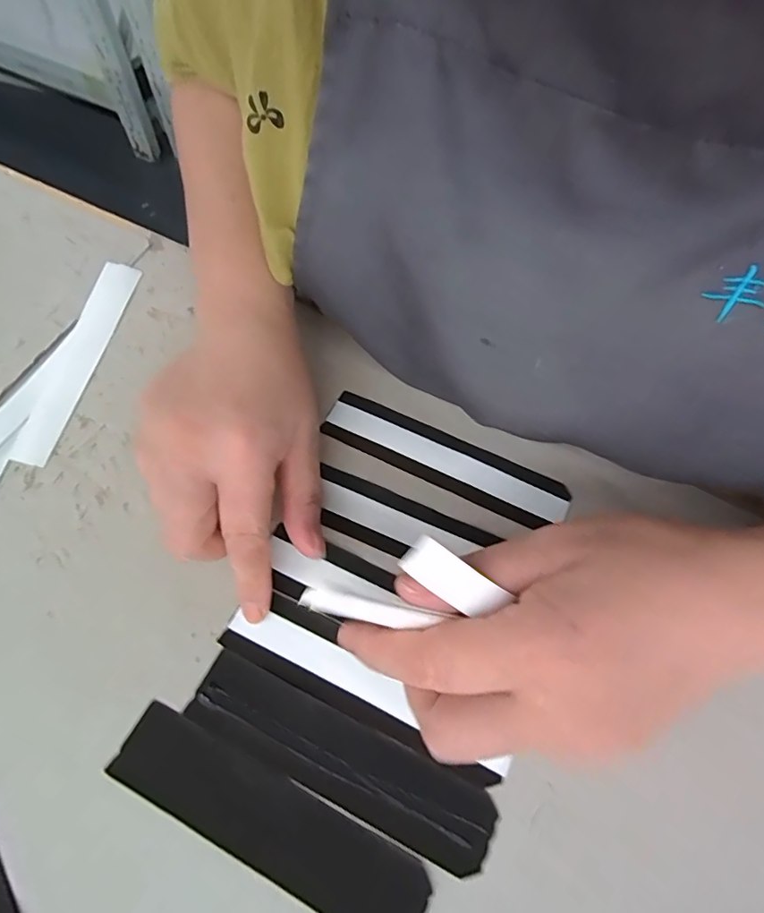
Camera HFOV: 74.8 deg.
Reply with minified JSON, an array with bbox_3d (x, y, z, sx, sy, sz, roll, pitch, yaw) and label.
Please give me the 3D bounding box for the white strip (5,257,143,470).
[{"bbox_3d":[-0.180,-0.060,0.298,0.023,0.004,0.140,12,66,-2],"label":"white strip"}]

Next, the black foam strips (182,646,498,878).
[{"bbox_3d":[-0.019,0.132,0.220,0.137,0.004,0.032,25,65,9],"label":"black foam strips"}]

